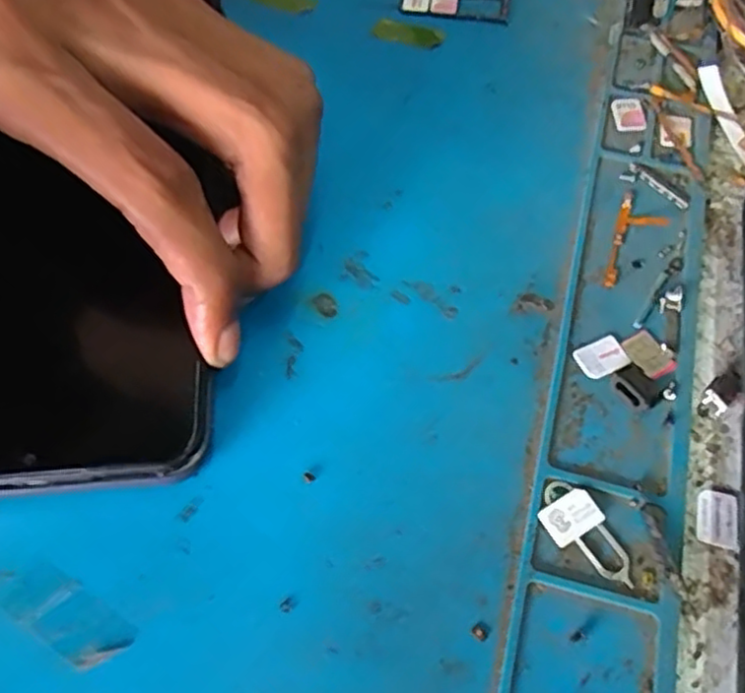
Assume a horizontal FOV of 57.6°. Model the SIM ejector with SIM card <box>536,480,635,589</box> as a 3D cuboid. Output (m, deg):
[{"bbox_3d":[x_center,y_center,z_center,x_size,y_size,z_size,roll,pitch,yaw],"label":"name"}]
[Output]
[{"bbox_3d":[0.047,0.040,0.147,0.012,0.004,0.025,-32,65,-16],"label":"SIM ejector with SIM card"}]

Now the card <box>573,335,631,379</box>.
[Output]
[{"bbox_3d":[0.057,0.003,0.170,0.012,0.004,0.009,-25,64,-9],"label":"card"}]

